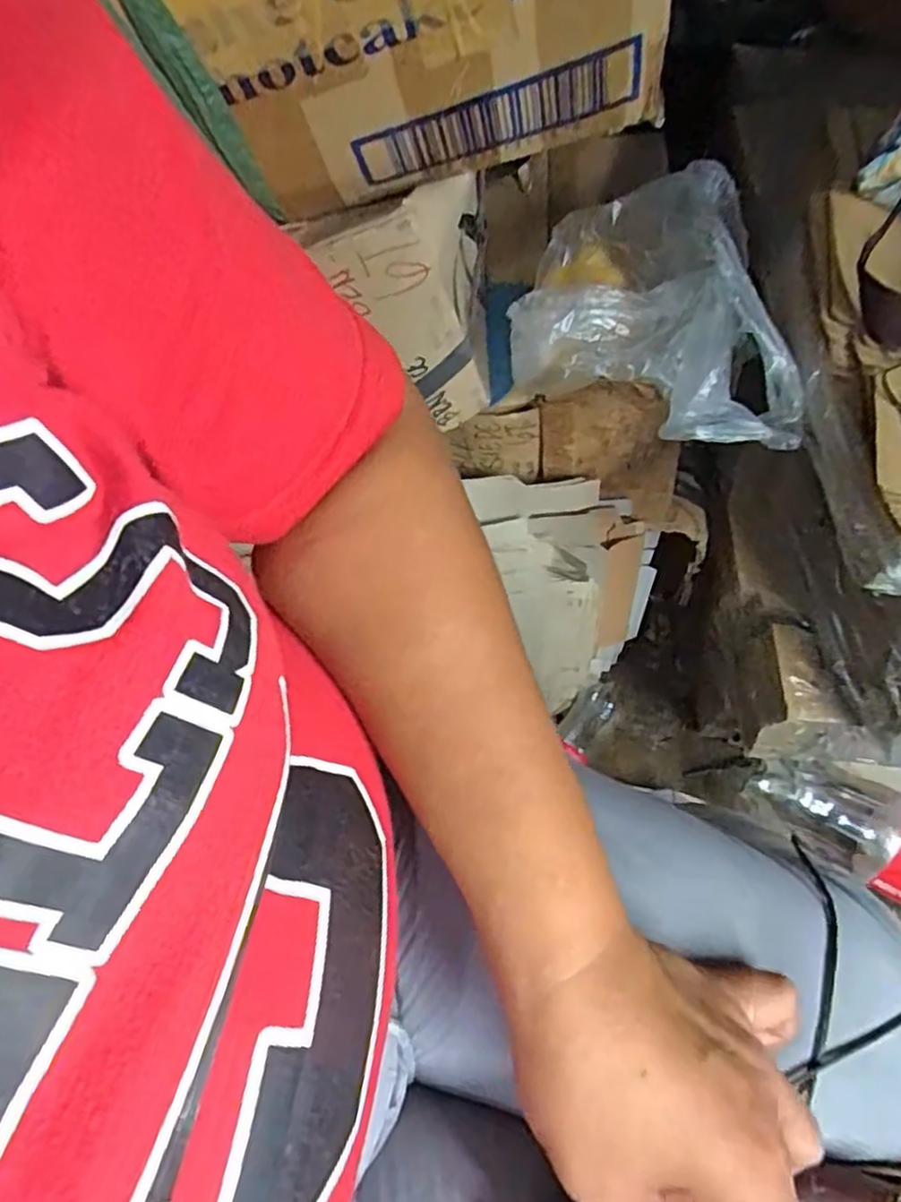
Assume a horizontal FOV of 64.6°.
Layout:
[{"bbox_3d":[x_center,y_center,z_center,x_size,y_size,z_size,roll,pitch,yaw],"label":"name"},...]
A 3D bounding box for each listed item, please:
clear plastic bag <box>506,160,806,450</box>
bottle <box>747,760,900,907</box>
[{"bbox_3d":[0.128,-0.187,0.454,0.174,0.085,0.186,6,60,5],"label":"clear plastic bag"},{"bbox_3d":[0.434,0.236,0.664,0.288,0.088,0.085,33,66,18],"label":"bottle"}]

